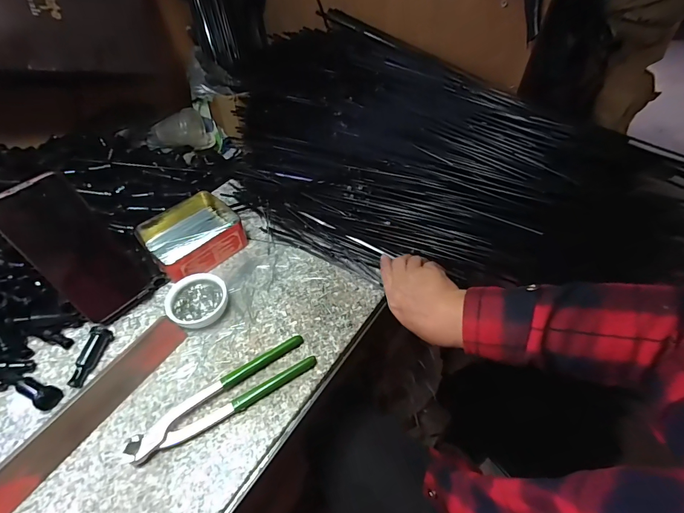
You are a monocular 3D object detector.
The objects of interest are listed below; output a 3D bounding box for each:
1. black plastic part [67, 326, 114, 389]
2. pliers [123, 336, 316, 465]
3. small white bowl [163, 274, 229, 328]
[{"bbox_3d":[-0.289,0.113,0.409,0.019,0.017,0.067,6,51,5],"label":"black plastic part"},{"bbox_3d":[-0.123,0.148,0.380,0.196,0.018,0.043,-29,56,-21],"label":"pliers"},{"bbox_3d":[-0.181,0.056,0.452,0.070,0.025,0.065,0,50,0],"label":"small white bowl"}]

